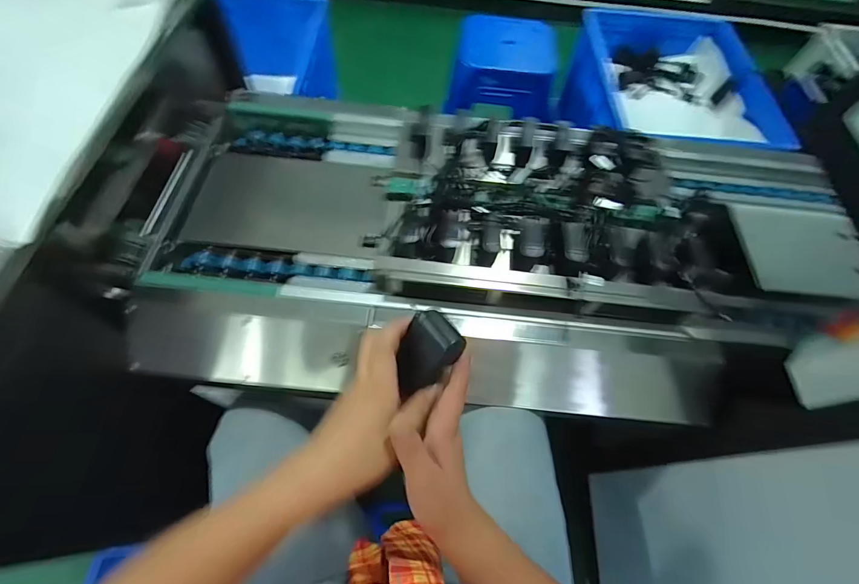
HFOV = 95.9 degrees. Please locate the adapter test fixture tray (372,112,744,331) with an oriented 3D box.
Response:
[{"bbox_3d":[0.187,-0.141,0.616,0.515,0.097,0.343,8,63,0],"label":"adapter test fixture tray"}]

